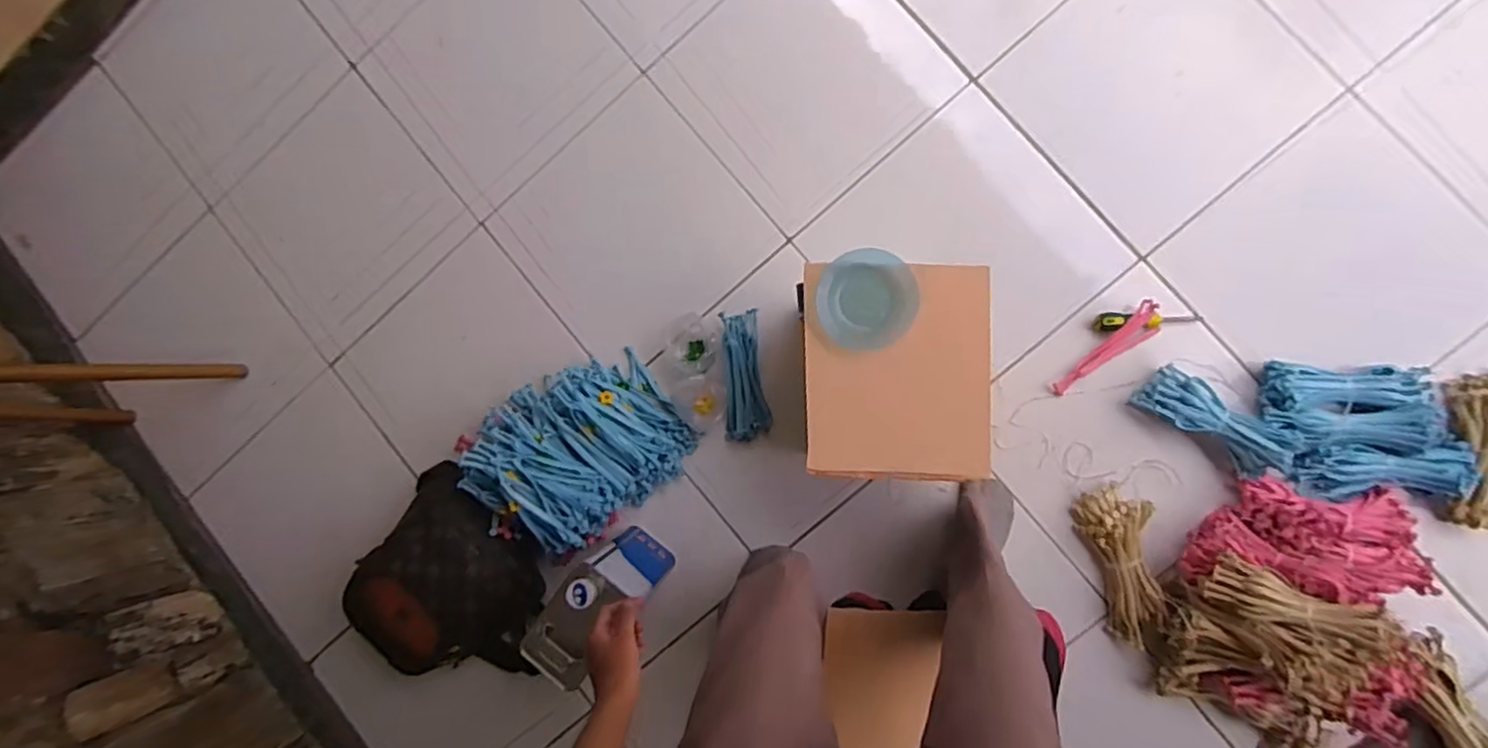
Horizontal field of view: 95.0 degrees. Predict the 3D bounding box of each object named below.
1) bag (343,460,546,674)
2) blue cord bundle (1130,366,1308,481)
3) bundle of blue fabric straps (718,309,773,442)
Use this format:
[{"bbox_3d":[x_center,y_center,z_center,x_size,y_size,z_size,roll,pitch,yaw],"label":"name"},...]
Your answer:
[{"bbox_3d":[-0.486,0.349,1.145,0.282,0.165,0.312,-41,85,5],"label":"bag"},{"bbox_3d":[0.720,0.075,1.044,0.225,0.051,0.088,34,93,17],"label":"blue cord bundle"},{"bbox_3d":[0.000,0.002,1.153,0.076,0.040,0.220,-4,89,7],"label":"bundle of blue fabric straps"}]

